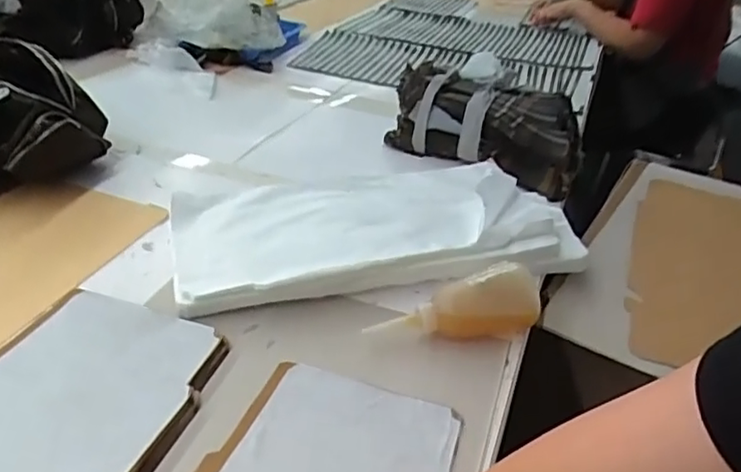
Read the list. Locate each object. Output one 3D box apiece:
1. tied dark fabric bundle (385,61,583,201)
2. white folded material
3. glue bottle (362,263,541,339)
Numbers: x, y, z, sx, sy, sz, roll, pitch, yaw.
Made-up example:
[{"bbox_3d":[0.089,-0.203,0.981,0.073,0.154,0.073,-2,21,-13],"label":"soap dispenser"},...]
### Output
[{"bbox_3d":[0.175,-0.161,0.952,0.297,0.120,0.144,21,36,23],"label":"tied dark fabric bundle"},{"bbox_3d":[0.012,-0.014,0.744,0.478,0.061,0.201,-5,34,-14],"label":"white folded material"},{"bbox_3d":[0.083,0.067,0.626,0.167,0.066,0.055,-1,33,-8],"label":"glue bottle"}]

